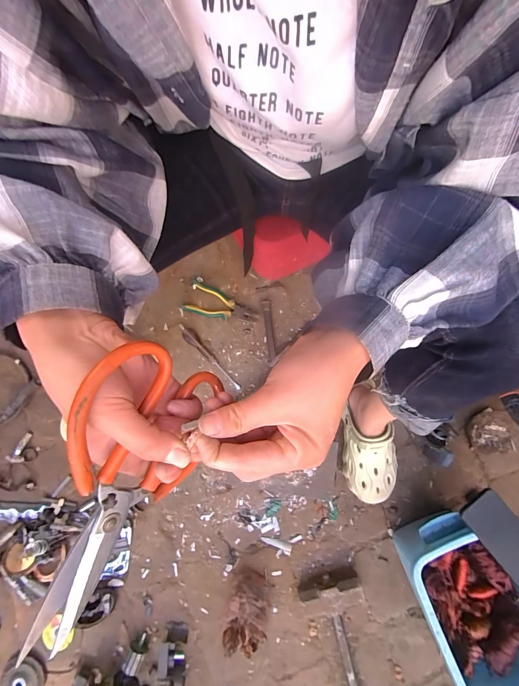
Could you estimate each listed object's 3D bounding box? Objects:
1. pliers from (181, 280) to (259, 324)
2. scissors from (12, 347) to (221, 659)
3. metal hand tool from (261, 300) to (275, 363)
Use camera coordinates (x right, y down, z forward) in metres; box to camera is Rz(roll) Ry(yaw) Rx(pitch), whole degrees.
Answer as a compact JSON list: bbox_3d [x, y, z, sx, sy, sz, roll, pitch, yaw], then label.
[{"bbox_3d":[-0.088,-0.096,0.750,0.182,0.019,0.077,14,80,4],"label":"pliers"},{"bbox_3d":[-0.094,0.096,0.204,0.012,0.105,0.188,14,74,37],"label":"scissors"},{"bbox_3d":[0.023,-0.029,0.745,0.020,0.021,0.149,-6,79,0],"label":"metal hand tool"}]

